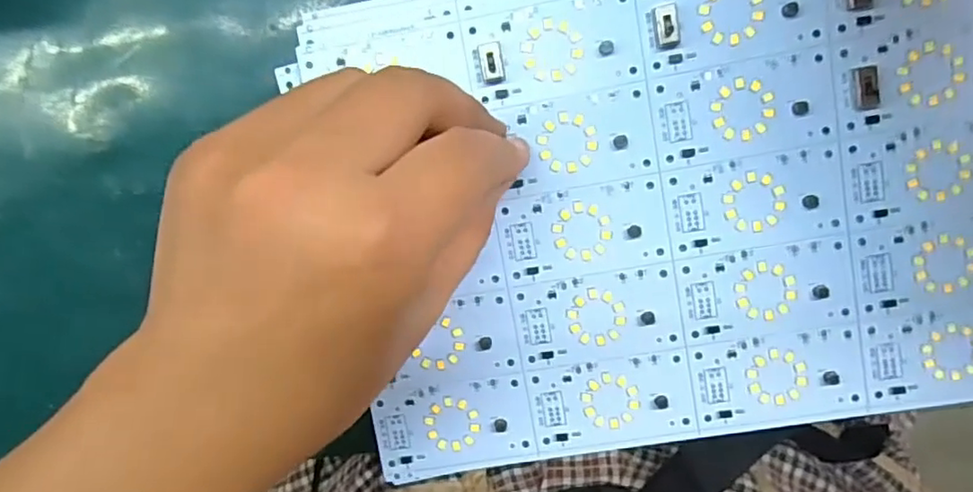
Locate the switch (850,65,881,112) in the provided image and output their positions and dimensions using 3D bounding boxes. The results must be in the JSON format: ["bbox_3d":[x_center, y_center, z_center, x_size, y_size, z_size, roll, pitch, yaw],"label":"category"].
[{"bbox_3d":[0.125,-0.052,0.203,0.008,0.004,0.014,-12,98,6],"label":"switch"}]

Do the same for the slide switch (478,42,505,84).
[{"bbox_3d":[0.002,-0.064,0.213,0.008,0.004,0.014,-9,98,5],"label":"slide switch"}]

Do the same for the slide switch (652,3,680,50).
[{"bbox_3d":[0.060,-0.073,0.205,0.008,0.005,0.014,-11,98,5],"label":"slide switch"}]

